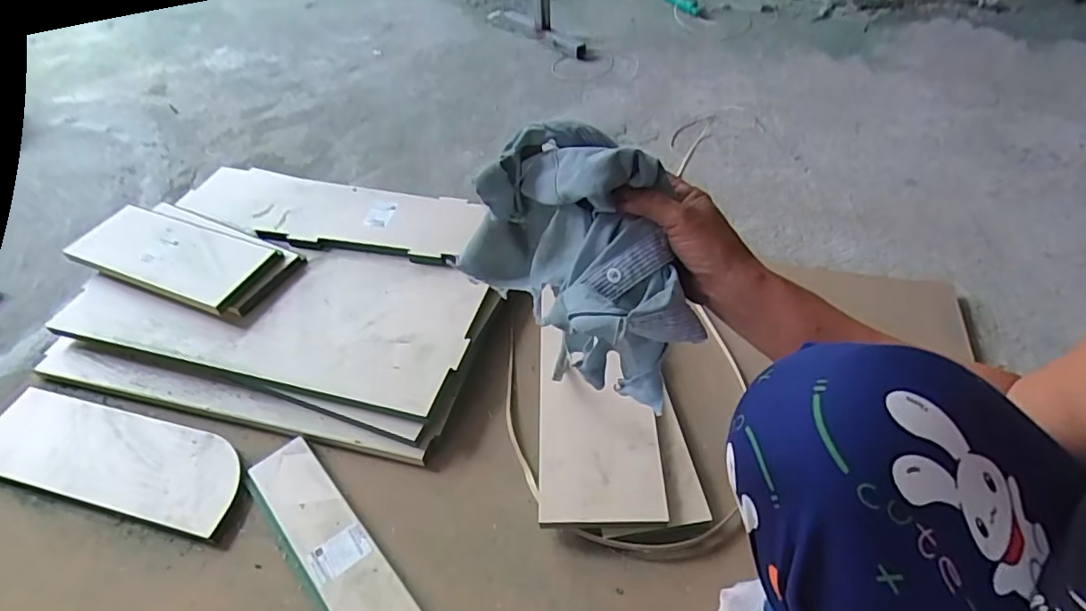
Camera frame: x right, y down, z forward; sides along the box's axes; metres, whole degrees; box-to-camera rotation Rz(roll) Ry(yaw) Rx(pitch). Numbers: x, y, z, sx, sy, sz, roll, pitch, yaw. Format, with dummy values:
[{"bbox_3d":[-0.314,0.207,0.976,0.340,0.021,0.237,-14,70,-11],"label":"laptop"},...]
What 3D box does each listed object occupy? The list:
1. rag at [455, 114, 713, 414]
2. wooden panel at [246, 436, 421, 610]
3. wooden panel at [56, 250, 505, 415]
[{"bbox_3d":[0.032,-0.034,0.464,0.102,0.169,0.200,-28,51,-21],"label":"rag"},{"bbox_3d":[-0.220,0.260,0.610,0.075,0.023,0.290,-34,54,-26],"label":"wooden panel"},{"bbox_3d":[-0.357,-0.005,0.795,0.544,0.022,0.226,11,51,9],"label":"wooden panel"}]

